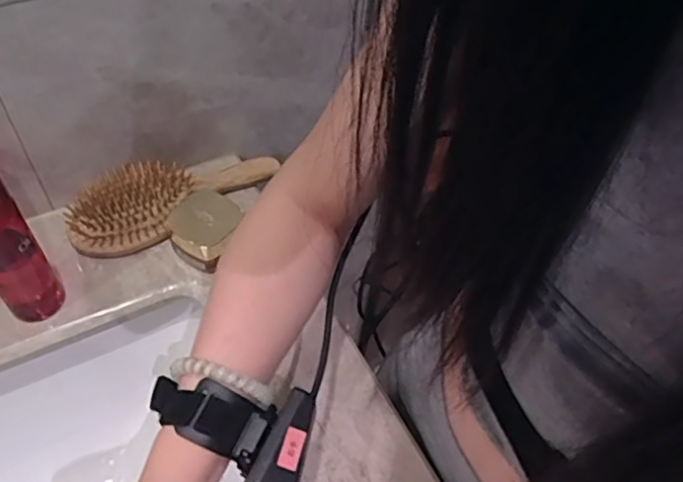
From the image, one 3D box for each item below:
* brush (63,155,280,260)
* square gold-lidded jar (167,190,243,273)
[{"bbox_3d":[-0.172,-0.055,0.600,0.214,0.041,0.081,-31,61,-25],"label":"brush"},{"bbox_3d":[-0.131,-0.012,0.565,0.066,0.045,0.059,33,57,19],"label":"square gold-lidded jar"}]

